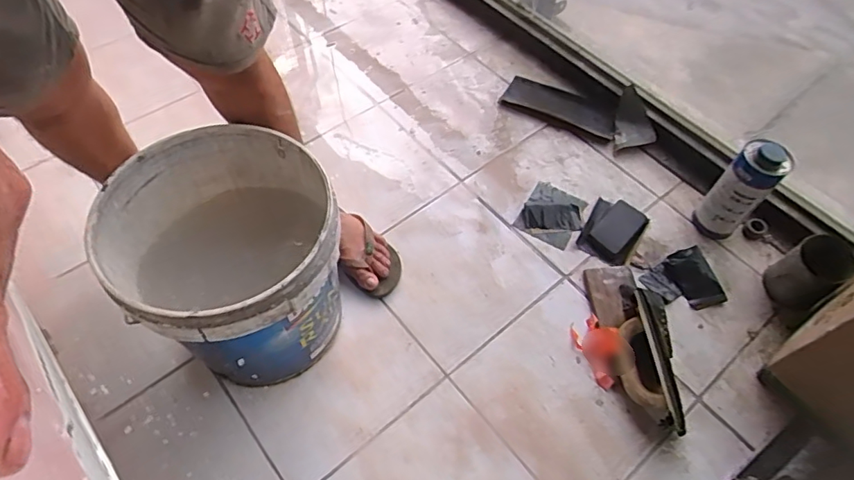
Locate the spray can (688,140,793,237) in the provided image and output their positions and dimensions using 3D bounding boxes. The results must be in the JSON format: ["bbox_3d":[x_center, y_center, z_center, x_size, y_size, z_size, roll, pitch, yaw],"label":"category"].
[{"bbox_3d":[0.595,-0.099,0.974,0.085,0.229,0.093,37,64,21],"label":"spray can"}]

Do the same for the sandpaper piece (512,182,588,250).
[{"bbox_3d":[0.265,-0.056,1.090,0.121,0.019,0.143,28,61,17],"label":"sandpaper piece"}]

